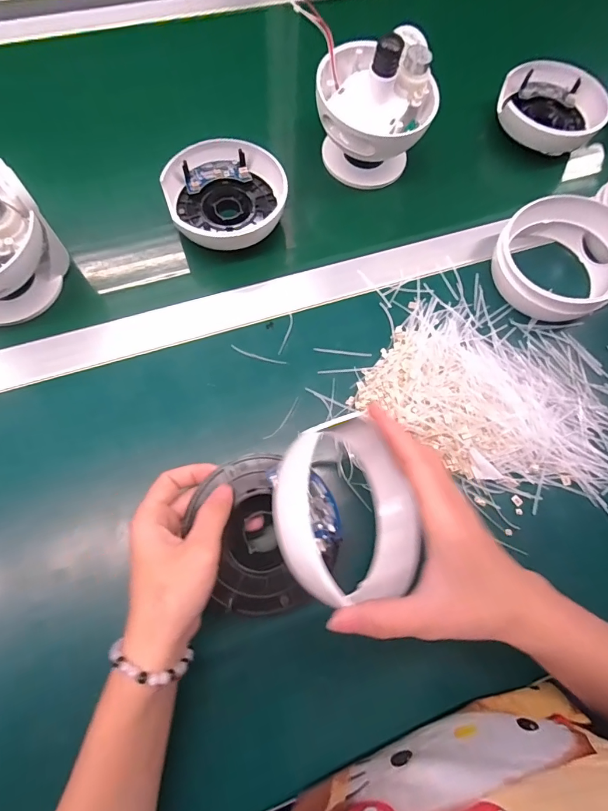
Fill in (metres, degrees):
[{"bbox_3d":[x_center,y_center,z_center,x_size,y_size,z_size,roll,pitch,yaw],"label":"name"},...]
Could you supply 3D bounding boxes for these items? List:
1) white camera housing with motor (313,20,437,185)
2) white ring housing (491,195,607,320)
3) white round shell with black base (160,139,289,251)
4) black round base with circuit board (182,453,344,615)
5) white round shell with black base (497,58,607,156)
[{"bbox_3d":[0.070,-0.288,0.404,0.109,0.117,0.094,9,71,-1],"label":"white camera housing with motor"},{"bbox_3d":[0.242,-0.137,0.385,0.118,0.056,0.111,1,72,-4],"label":"white ring housing"},{"bbox_3d":[-0.076,-0.202,0.397,0.108,0.052,0.094,-19,74,-10],"label":"white round shell with black base"},{"bbox_3d":[-0.023,0.082,0.272,0.092,0.021,0.098,1,65,-2],"label":"black round base with circuit board"},{"bbox_3d":[0.278,-0.332,0.453,0.117,0.039,0.099,27,72,5],"label":"white round shell with black base"}]

